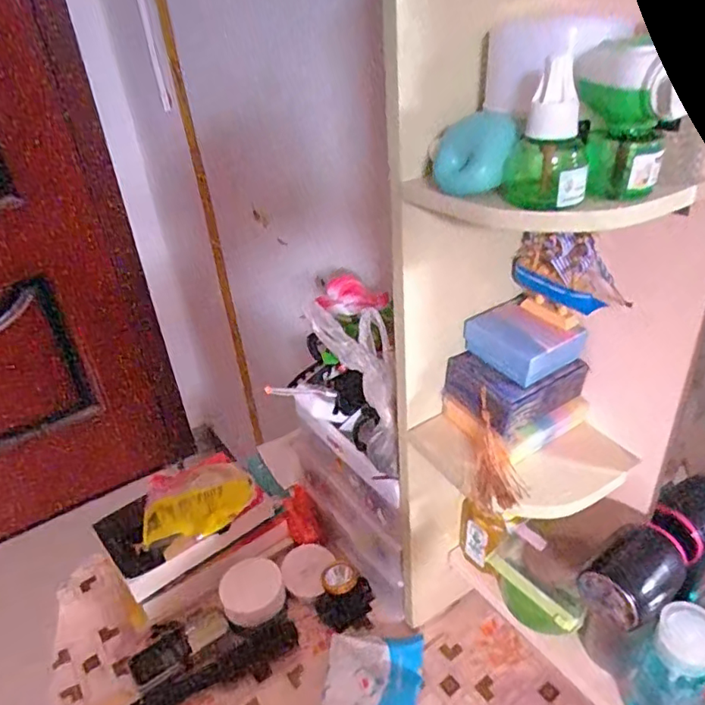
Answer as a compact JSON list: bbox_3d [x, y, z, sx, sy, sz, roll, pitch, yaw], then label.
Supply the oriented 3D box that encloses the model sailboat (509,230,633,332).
[{"bbox_3d":[0.178,-0.062,0.477,0.096,0.081,0.032,20,40,34],"label":"model sailboat"}]

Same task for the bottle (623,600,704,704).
[{"bbox_3d":[0.265,0.265,0.471,0.052,0.133,0.046,22,41,36],"label":"bottle"}]

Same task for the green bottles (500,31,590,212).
[{"bbox_3d":[0.115,-0.126,0.335,0.048,0.078,0.048,6,34,18],"label":"green bottles"}]

